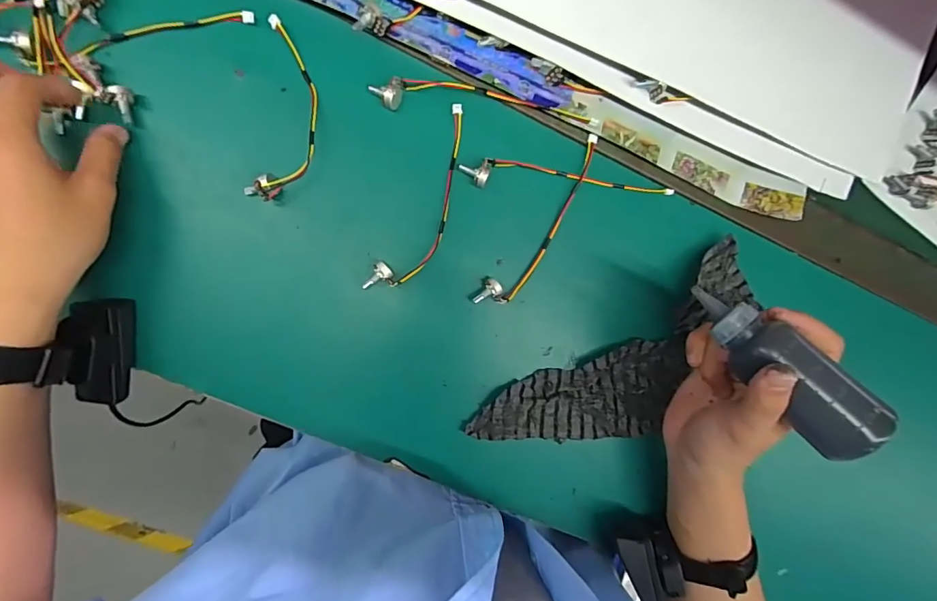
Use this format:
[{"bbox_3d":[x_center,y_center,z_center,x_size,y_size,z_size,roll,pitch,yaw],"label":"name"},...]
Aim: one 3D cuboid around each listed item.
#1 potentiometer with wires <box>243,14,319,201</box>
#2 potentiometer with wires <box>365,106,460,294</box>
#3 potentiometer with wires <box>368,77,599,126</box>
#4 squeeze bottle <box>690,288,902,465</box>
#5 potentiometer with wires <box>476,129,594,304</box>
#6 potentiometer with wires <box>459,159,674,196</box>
[{"bbox_3d":[-0.133,-0.139,0.345,0.045,0.021,0.129,9,94,-8],"label":"potentiometer with wires"},{"bbox_3d":[-0.029,-0.075,0.363,0.036,0.016,0.152,26,91,-9],"label":"potentiometer with wires"},{"bbox_3d":[0.014,-0.154,0.361,0.176,0.012,0.022,3,94,-7],"label":"potentiometer with wires"},{"bbox_3d":[0.191,0.038,0.285,0.036,0.031,0.123,-41,69,-2],"label":"squeeze bottle"},{"bbox_3d":[0.063,-0.060,0.376,0.026,0.016,0.165,36,90,-9],"label":"potentiometer with wires"},{"bbox_3d":[0.082,-0.100,0.376,0.177,0.012,0.023,0,95,-7],"label":"potentiometer with wires"}]

